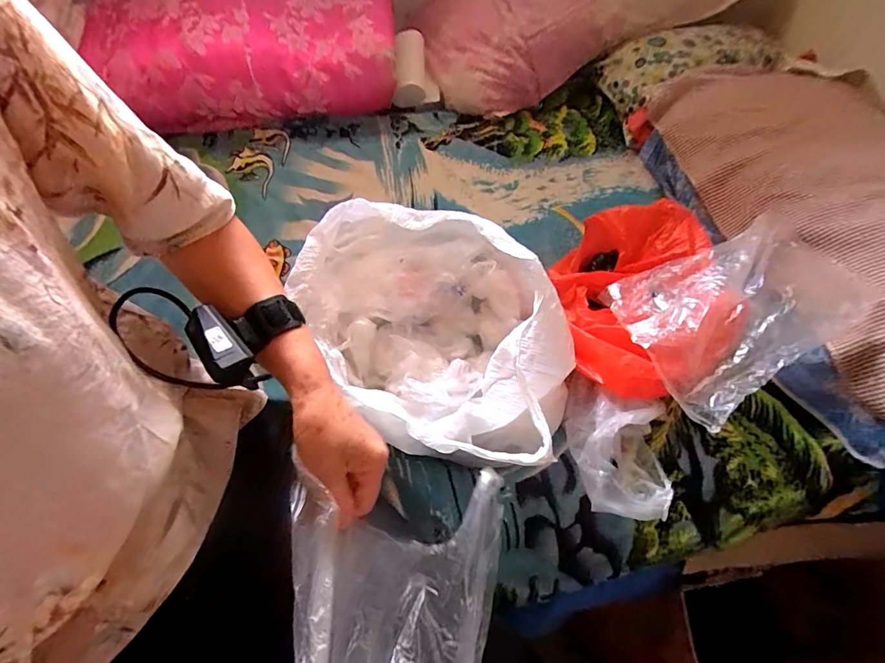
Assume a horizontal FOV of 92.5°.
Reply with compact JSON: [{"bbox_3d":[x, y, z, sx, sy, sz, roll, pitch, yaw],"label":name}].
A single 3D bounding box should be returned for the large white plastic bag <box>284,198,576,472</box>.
[{"bbox_3d":[0.003,-0.020,0.528,0.357,0.192,0.277,34,63,18],"label":"large white plastic bag"}]

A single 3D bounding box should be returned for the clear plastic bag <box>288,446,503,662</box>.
[{"bbox_3d":[-0.033,0.239,0.350,0.199,0.070,0.232,25,48,-38],"label":"clear plastic bag"}]

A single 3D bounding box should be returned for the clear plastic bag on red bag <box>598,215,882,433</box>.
[{"bbox_3d":[0.371,-0.038,0.544,0.296,0.055,0.199,-28,63,-18],"label":"clear plastic bag on red bag"}]

